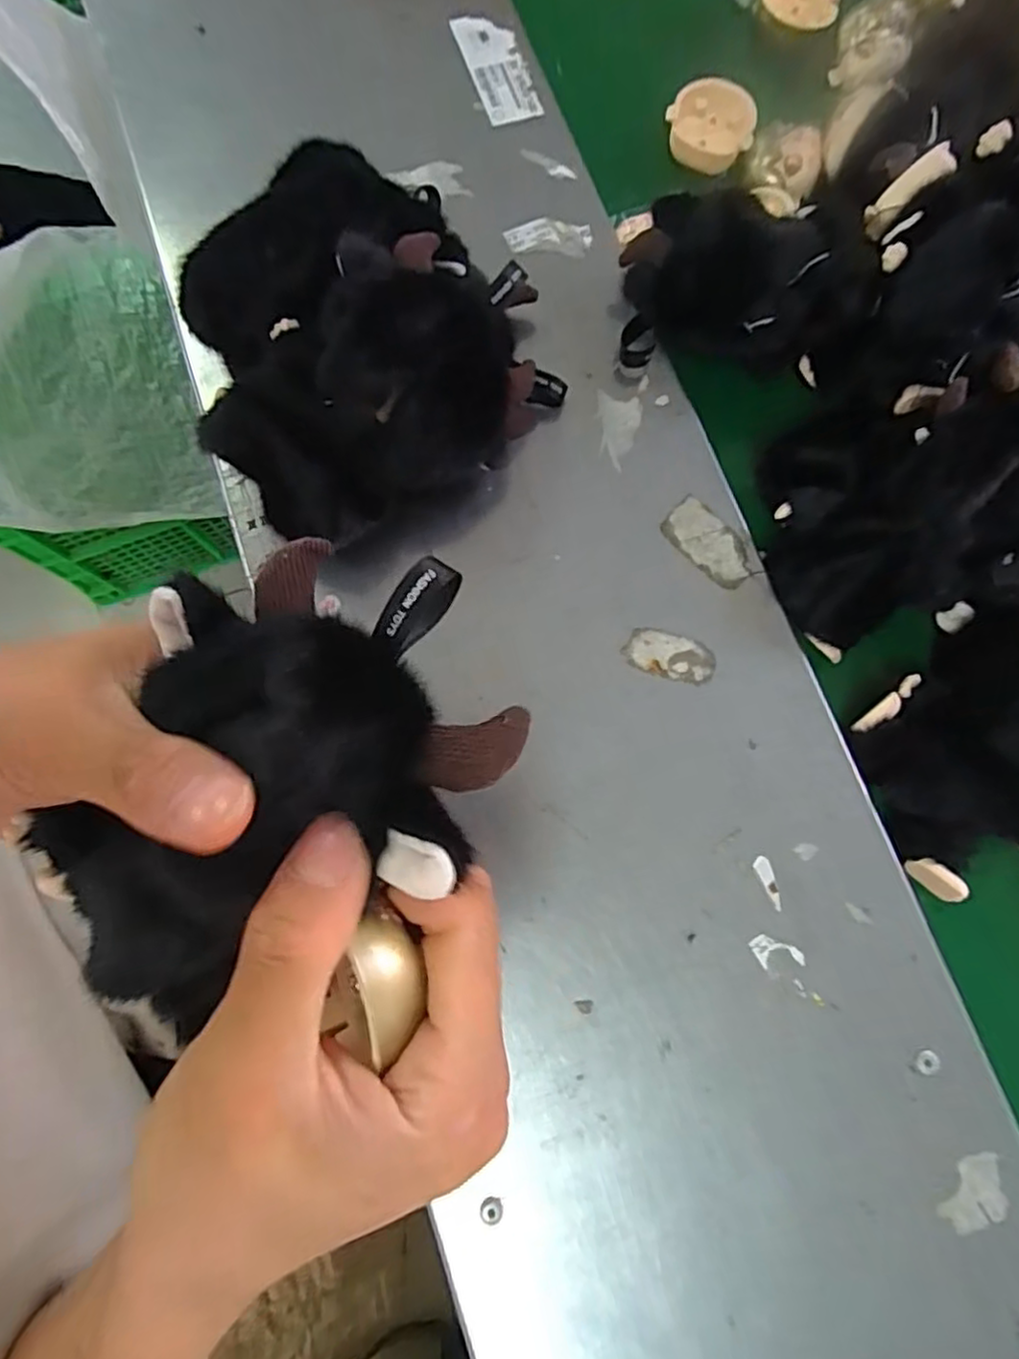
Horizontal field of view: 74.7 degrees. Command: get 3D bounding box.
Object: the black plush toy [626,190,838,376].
[{"bbox_3d":[0.108,-0.199,0.331,0.097,0.052,0.072,1,78,-1],"label":"black plush toy"}]

